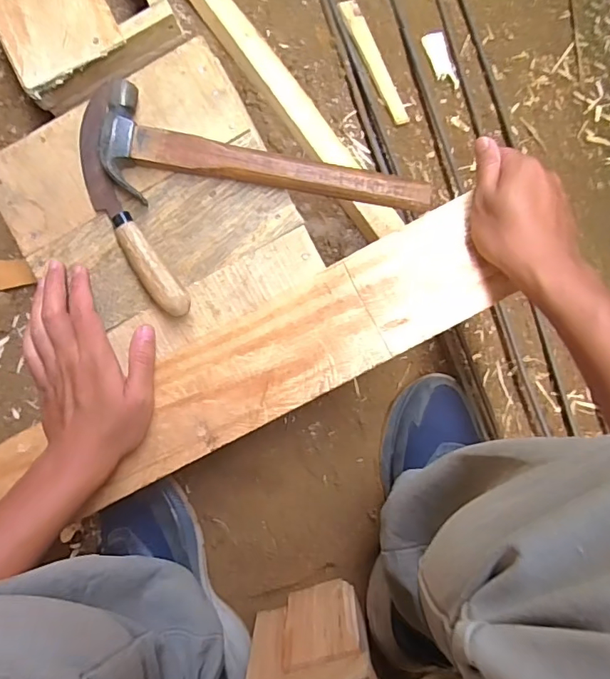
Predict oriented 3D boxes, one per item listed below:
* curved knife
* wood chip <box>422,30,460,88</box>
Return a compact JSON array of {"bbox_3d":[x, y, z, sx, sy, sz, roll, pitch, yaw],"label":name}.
[{"bbox_3d":[-0.155,-0.113,0.405,0.048,0.027,0.204,-21,93,-1],"label":"curved knife"},{"bbox_3d":[0.167,-0.341,0.583,0.030,0.004,0.069,-20,90,-3],"label":"wood chip"}]

